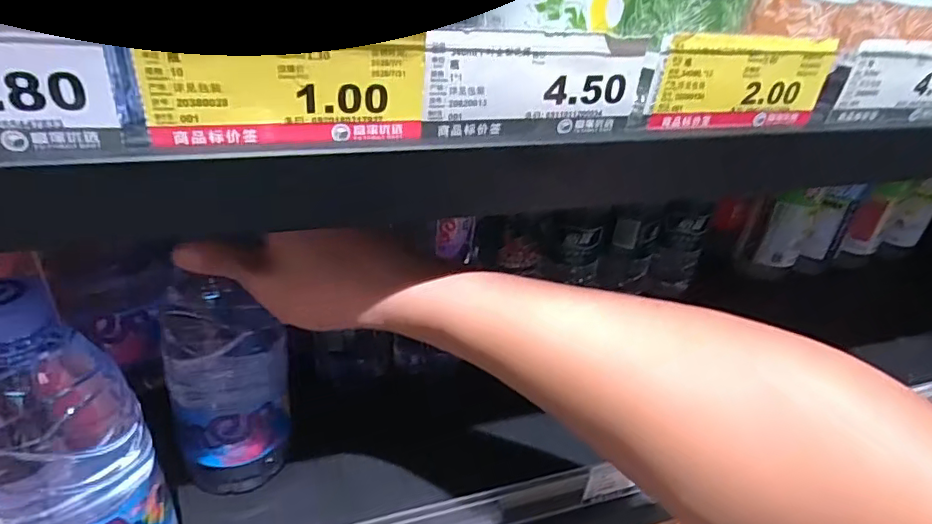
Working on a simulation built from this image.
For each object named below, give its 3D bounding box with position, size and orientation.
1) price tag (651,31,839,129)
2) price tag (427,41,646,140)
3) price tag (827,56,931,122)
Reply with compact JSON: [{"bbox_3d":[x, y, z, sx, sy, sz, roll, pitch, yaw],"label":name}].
[{"bbox_3d":[0.121,-0.078,0.251,0.090,0.039,0.004,-5,35,-19],"label":"price tag"},{"bbox_3d":[0.030,-0.066,0.223,0.093,0.034,0.004,-6,34,-18],"label":"price tag"},{"bbox_3d":[0.223,-0.086,0.289,0.091,0.030,0.004,-6,34,-19],"label":"price tag"}]

